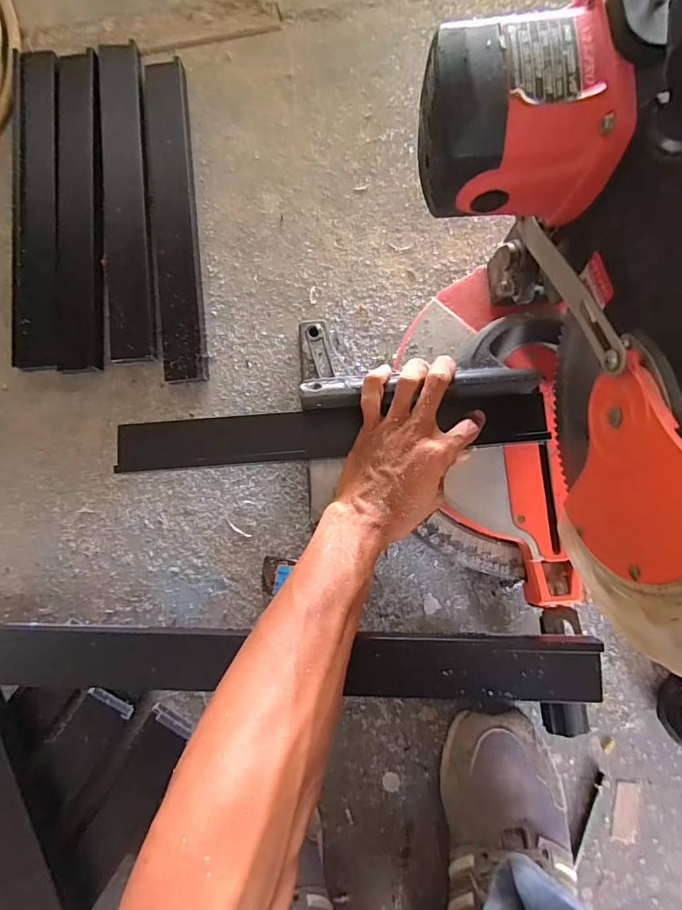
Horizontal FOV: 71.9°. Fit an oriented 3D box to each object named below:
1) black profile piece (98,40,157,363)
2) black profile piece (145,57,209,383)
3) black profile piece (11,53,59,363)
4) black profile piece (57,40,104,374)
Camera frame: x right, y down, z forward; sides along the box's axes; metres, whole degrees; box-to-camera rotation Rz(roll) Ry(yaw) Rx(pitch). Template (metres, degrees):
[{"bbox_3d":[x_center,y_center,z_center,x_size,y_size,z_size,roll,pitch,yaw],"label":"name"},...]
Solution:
[{"bbox_3d":[-0.246,-0.295,0.541,0.052,0.022,0.382,-5,84,0],"label":"black profile piece"},{"bbox_3d":[-0.189,-0.268,0.540,0.046,0.022,0.375,-6,84,0],"label":"black profile piece"},{"bbox_3d":[-0.355,-0.291,0.550,0.056,0.016,0.391,-3,84,0],"label":"black profile piece"},{"bbox_3d":[-0.300,-0.285,0.544,0.055,0.020,0.381,-3,84,0],"label":"black profile piece"}]

